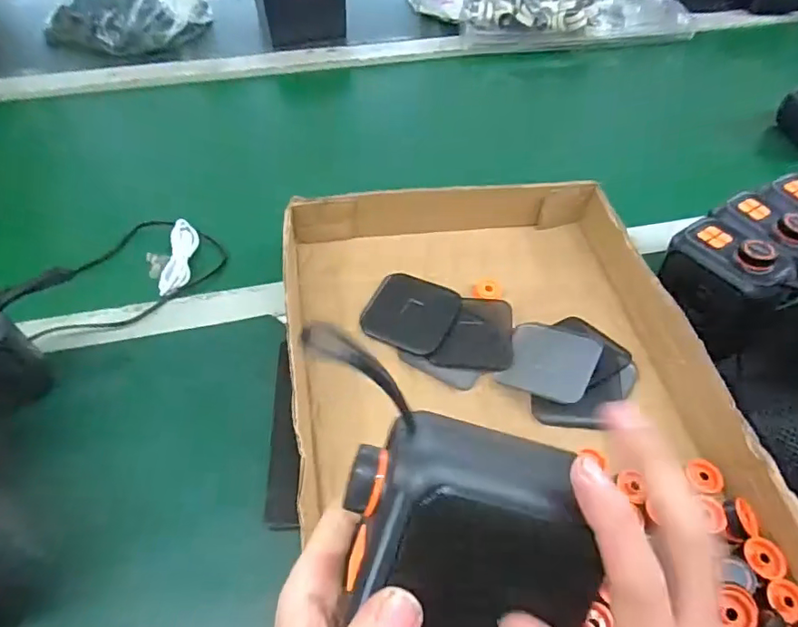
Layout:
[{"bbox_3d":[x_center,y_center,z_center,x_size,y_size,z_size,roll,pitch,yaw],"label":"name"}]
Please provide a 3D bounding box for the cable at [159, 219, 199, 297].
[{"bbox_3d":[-0.221,-0.055,0.535,0.026,0.020,0.092,-6,54,-5],"label":"cable"}]

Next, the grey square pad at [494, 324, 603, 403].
[{"bbox_3d":[0.125,0.040,0.444,0.072,0.004,0.068,14,54,34],"label":"grey square pad"}]

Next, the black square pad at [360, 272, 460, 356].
[{"bbox_3d":[0.010,0.000,0.473,0.077,0.006,0.066,23,75,13],"label":"black square pad"}]

